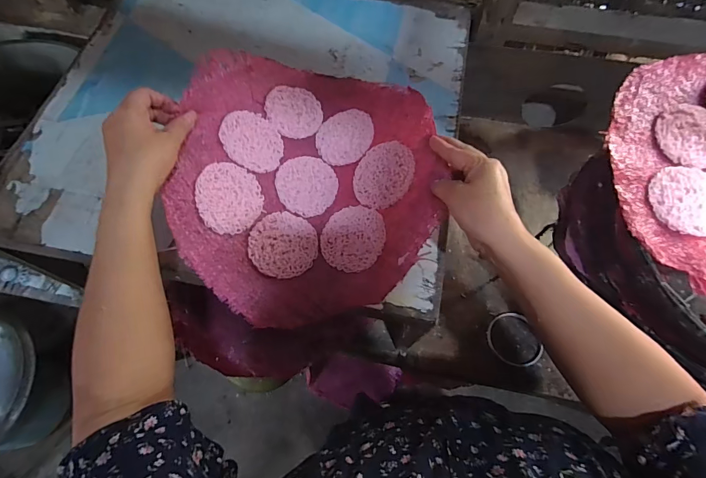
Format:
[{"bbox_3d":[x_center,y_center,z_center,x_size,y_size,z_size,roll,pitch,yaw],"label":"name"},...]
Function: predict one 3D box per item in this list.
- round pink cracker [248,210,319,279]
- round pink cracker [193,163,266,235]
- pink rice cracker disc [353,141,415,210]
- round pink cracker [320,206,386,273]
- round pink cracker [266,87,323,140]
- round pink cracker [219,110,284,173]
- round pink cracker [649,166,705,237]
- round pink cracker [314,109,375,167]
[{"bbox_3d":[-0.079,0.006,0.442,0.075,0.006,0.075,6,70,-16],"label":"round pink cracker"},{"bbox_3d":[-0.136,-0.047,0.425,0.073,0.005,0.078,11,72,-37],"label":"round pink cracker"},{"bbox_3d":[0.035,-0.077,0.452,0.077,0.004,0.080,-10,71,30],"label":"pink rice cracker disc"},{"bbox_3d":[0.000,-0.001,0.444,0.074,0.006,0.077,-7,68,17],"label":"round pink cracker"},{"bbox_3d":[-0.078,-0.171,0.512,0.074,0.006,0.081,8,67,-18],"label":"round pink cracker"},{"bbox_3d":[-0.120,-0.118,0.465,0.079,0.004,0.079,-28,89,-43],"label":"round pink cracker"},{"bbox_3d":[0.344,-0.040,0.386,0.081,0.006,0.075,0,66,-1],"label":"round pink cracker"},{"bbox_3d":[-0.010,-0.134,0.497,0.075,0.005,0.081,-7,67,17],"label":"round pink cracker"}]

